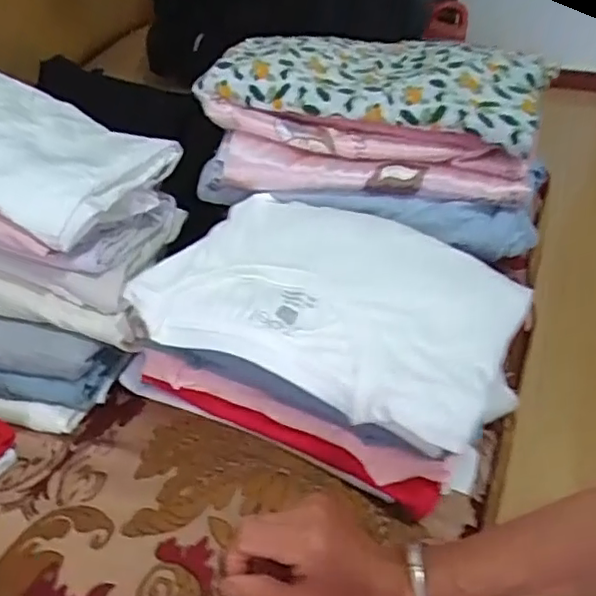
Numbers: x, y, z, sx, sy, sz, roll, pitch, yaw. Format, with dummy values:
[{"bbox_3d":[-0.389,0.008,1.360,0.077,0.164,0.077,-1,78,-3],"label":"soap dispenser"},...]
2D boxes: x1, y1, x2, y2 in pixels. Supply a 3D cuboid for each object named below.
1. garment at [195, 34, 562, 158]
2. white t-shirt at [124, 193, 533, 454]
[{"bbox_3d":[0.084,-0.223,0.616,0.322,0.051,0.169,7,39,11],"label":"garment"},{"bbox_3d":[0.031,-0.003,0.489,0.277,0.039,0.187,17,42,23],"label":"white t-shirt"}]

